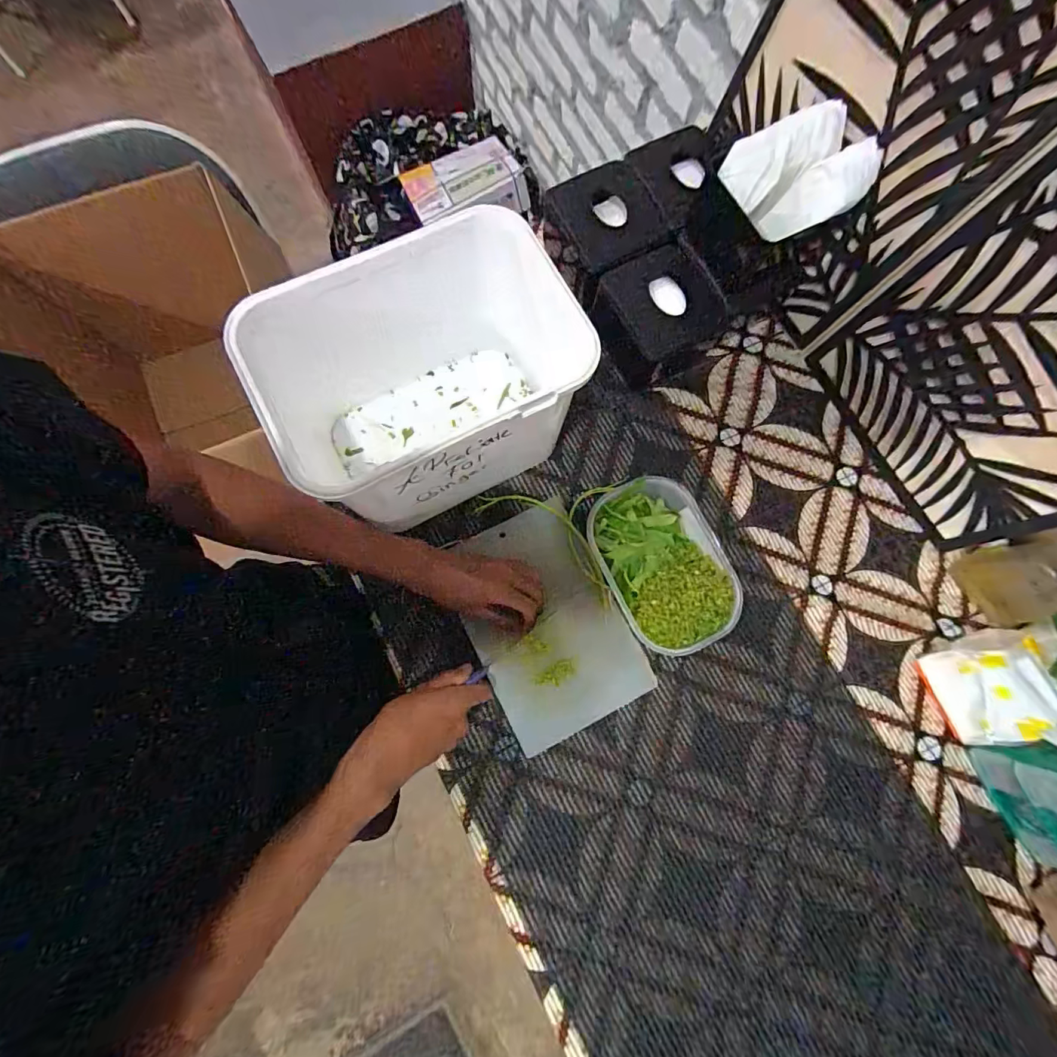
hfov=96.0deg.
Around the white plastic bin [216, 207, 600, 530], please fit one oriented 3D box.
[{"bbox_3d":[-0.099,-0.136,0.494,0.249,0.219,0.192,-28,81,-7],"label":"white plastic bin"}]

